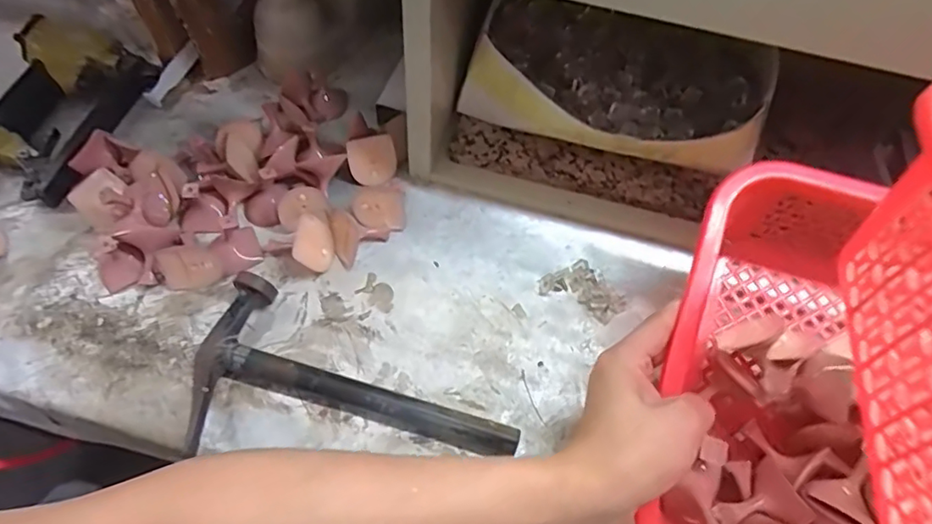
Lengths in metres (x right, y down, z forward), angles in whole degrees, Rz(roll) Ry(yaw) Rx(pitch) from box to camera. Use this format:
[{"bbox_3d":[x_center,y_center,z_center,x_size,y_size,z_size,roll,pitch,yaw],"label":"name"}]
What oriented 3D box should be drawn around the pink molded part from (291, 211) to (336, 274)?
[{"bbox_3d":[-0.132,-0.016,0.503,0.038,0.012,0.044,21,85,-31],"label":"pink molded part"}]

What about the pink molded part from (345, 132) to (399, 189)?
[{"bbox_3d":[-0.091,-0.099,0.551,0.045,0.049,0.012,-7,27,-8],"label":"pink molded part"}]

